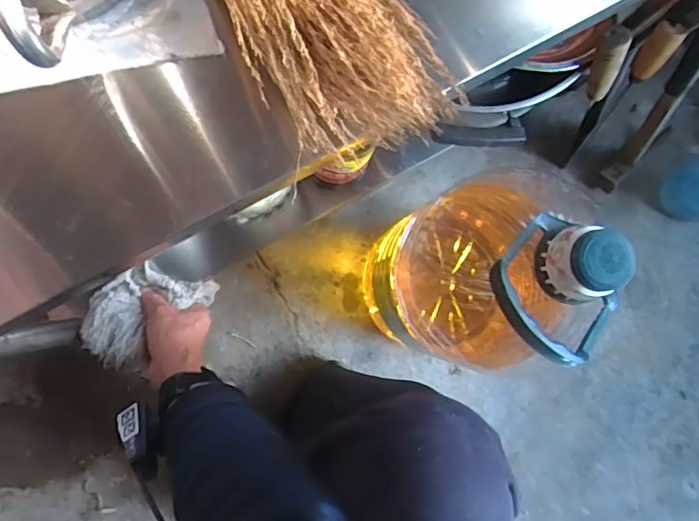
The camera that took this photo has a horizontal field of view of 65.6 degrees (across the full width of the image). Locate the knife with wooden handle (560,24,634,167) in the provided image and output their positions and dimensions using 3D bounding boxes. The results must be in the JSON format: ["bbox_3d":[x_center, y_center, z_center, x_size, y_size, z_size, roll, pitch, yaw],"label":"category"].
[{"bbox_3d":[0.296,-0.188,0.668,0.032,0.255,0.030,-43,68,-8],"label":"knife with wooden handle"}]

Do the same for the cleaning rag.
[{"bbox_3d":[-0.234,0.052,0.619,0.087,0.090,0.130,44,82,-2],"label":"cleaning rag"}]

